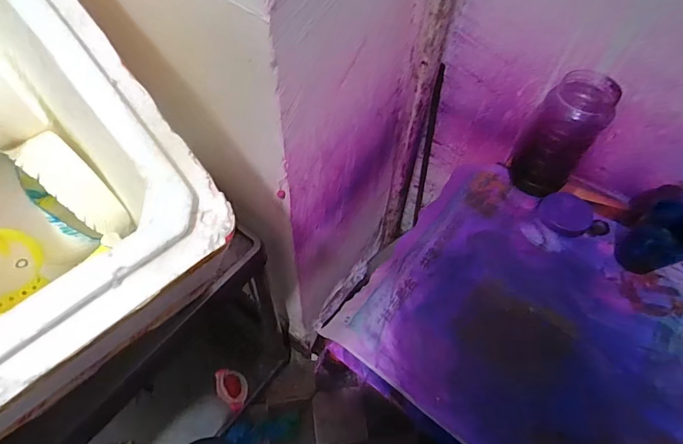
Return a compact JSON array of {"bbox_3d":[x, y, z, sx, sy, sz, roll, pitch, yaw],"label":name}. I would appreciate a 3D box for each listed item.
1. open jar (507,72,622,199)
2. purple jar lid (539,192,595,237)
[{"bbox_3d":[0.291,-0.116,0.536,0.081,0.159,0.087,1,57,-2],"label":"open jar"},{"bbox_3d":[0.308,-0.012,0.554,0.061,0.011,0.062,-9,62,18],"label":"purple jar lid"}]

